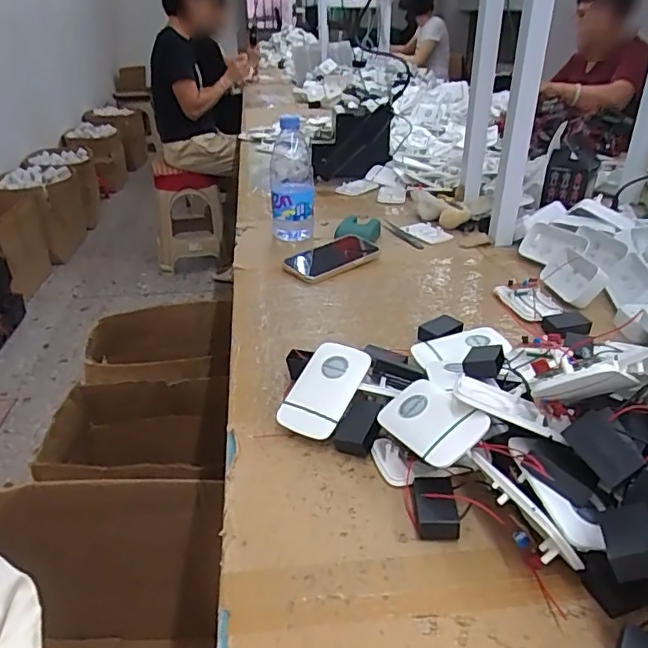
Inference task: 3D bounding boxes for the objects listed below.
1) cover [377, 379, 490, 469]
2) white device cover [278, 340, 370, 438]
[{"bbox_3d":[0.086,0.077,0.454,0.059,0.015,0.096,-36,26,-14],"label":"cover"},{"bbox_3d":[-0.001,0.059,0.512,0.057,0.008,0.094,18,61,28],"label":"white device cover"}]

